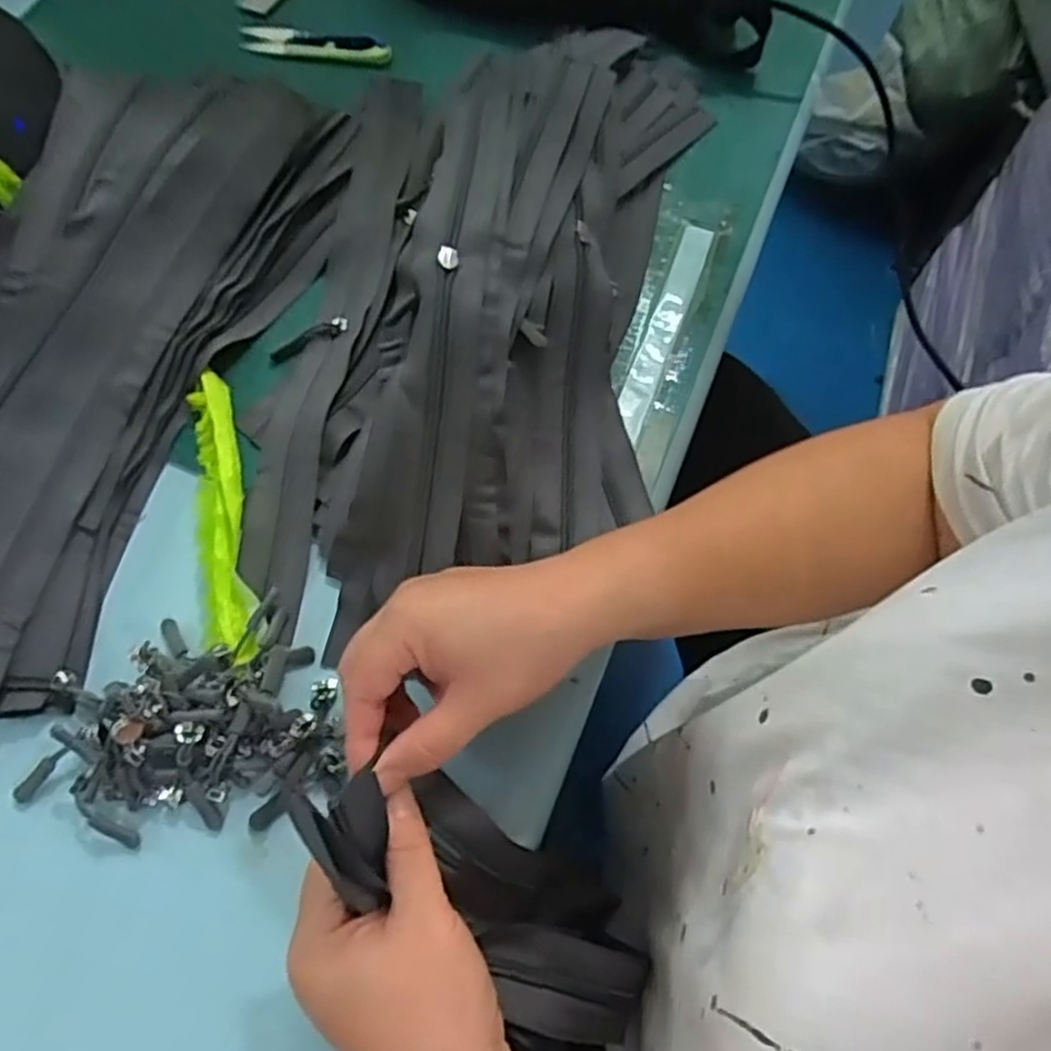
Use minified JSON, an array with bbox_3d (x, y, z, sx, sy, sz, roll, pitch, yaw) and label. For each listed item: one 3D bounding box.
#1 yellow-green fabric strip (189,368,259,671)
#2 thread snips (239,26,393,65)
[{"bbox_3d":[-0.172,-0.009,0.404,0.027,0.012,0.174,-13,68,-7],"label":"yellow-green fabric strip"},{"bbox_3d":[-0.161,-0.372,0.557,0.116,0.009,0.035,12,67,4],"label":"thread snips"}]

